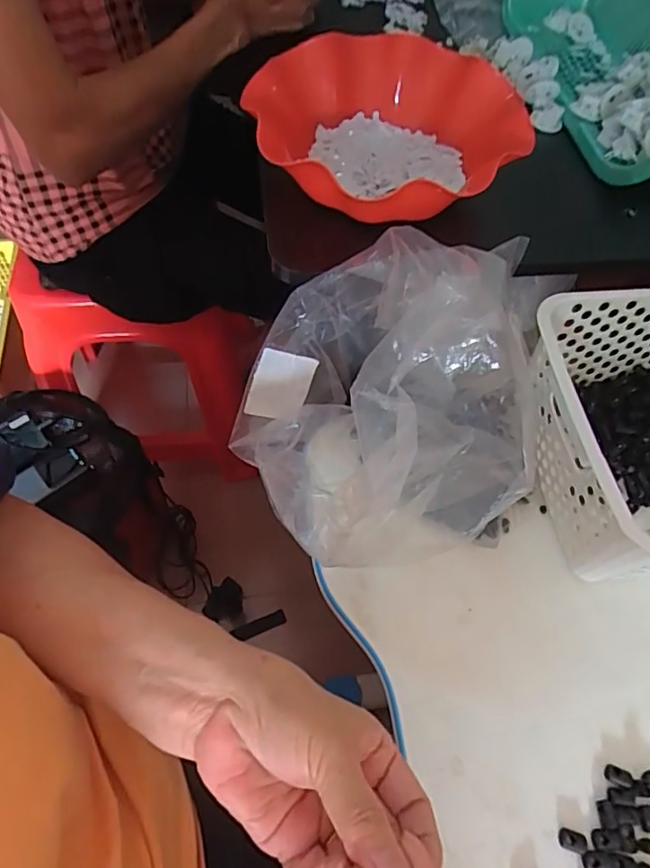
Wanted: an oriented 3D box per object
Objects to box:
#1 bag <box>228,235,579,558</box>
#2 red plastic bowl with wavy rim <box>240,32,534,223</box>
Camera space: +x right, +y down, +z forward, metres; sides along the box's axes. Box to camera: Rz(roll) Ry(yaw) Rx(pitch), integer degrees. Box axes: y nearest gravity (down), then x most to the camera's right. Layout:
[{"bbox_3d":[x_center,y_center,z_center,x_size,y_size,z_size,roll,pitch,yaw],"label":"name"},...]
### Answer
[{"bbox_3d":[0.035,-0.021,0.398,0.173,0.189,0.222,-25,64,-16],"label":"bag"},{"bbox_3d":[0.054,-0.254,0.481,0.209,0.066,0.227,1,59,-2],"label":"red plastic bowl with wavy rim"}]

